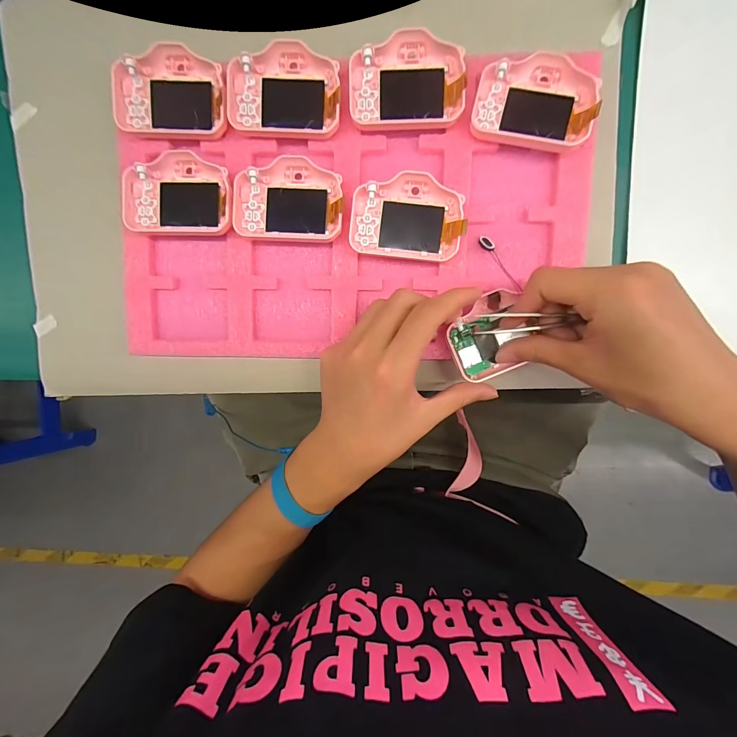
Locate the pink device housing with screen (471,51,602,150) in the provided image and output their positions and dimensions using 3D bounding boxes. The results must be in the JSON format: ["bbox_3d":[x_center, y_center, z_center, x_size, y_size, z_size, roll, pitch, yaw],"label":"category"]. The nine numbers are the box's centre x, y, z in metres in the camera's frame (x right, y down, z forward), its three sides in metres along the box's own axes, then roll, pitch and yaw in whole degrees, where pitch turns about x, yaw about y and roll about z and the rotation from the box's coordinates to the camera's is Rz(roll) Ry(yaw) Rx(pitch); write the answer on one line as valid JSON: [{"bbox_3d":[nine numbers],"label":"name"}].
[{"bbox_3d":[0.121,-0.195,0.255,0.082,0.019,0.058,12,99,0],"label":"pink device housing with screen"}]

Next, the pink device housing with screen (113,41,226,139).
[{"bbox_3d":[-0.151,-0.211,0.267,0.084,0.012,0.058,5,99,2],"label":"pink device housing with screen"}]

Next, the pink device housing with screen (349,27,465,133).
[{"bbox_3d":[0.028,-0.213,0.258,0.083,0.014,0.059,1,95,3],"label":"pink device housing with screen"}]

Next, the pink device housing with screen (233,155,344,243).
[{"bbox_3d":[-0.062,-0.132,0.273,0.083,0.013,0.059,4,99,2],"label":"pink device housing with screen"}]

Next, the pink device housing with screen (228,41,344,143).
[{"bbox_3d":[-0.063,-0.210,0.263,0.083,0.013,0.060,4,99,2],"label":"pink device housing with screen"}]

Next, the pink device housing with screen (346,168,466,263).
[{"bbox_3d":[0.030,-0.117,0.269,0.084,0.019,0.058,7,99,1],"label":"pink device housing with screen"}]

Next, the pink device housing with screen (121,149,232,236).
[{"bbox_3d":[-0.148,-0.138,0.274,0.084,0.013,0.060,4,99,2],"label":"pink device housing with screen"}]

